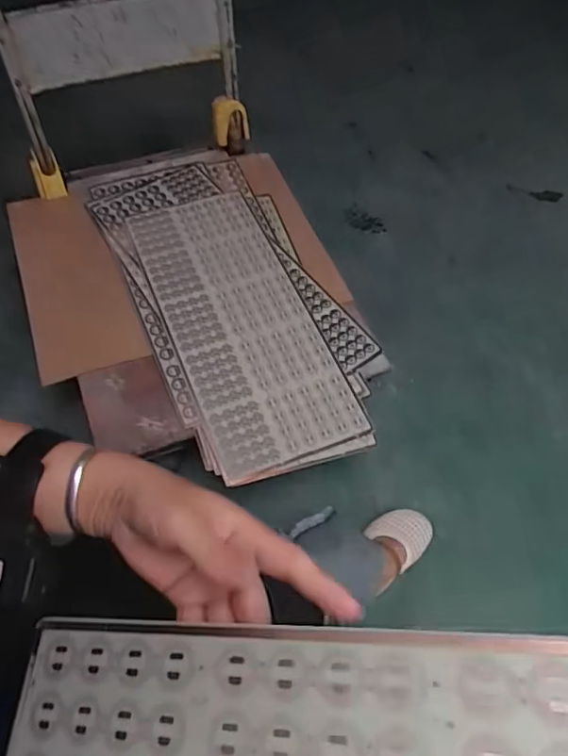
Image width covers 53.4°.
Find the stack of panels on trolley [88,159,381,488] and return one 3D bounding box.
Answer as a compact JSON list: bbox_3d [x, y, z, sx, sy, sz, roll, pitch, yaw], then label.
[{"bbox_3d":[-0.092,-0.154,1.061,0.359,0.072,0.711,-21,60,-17],"label":"stack of panels on trolley"}]

